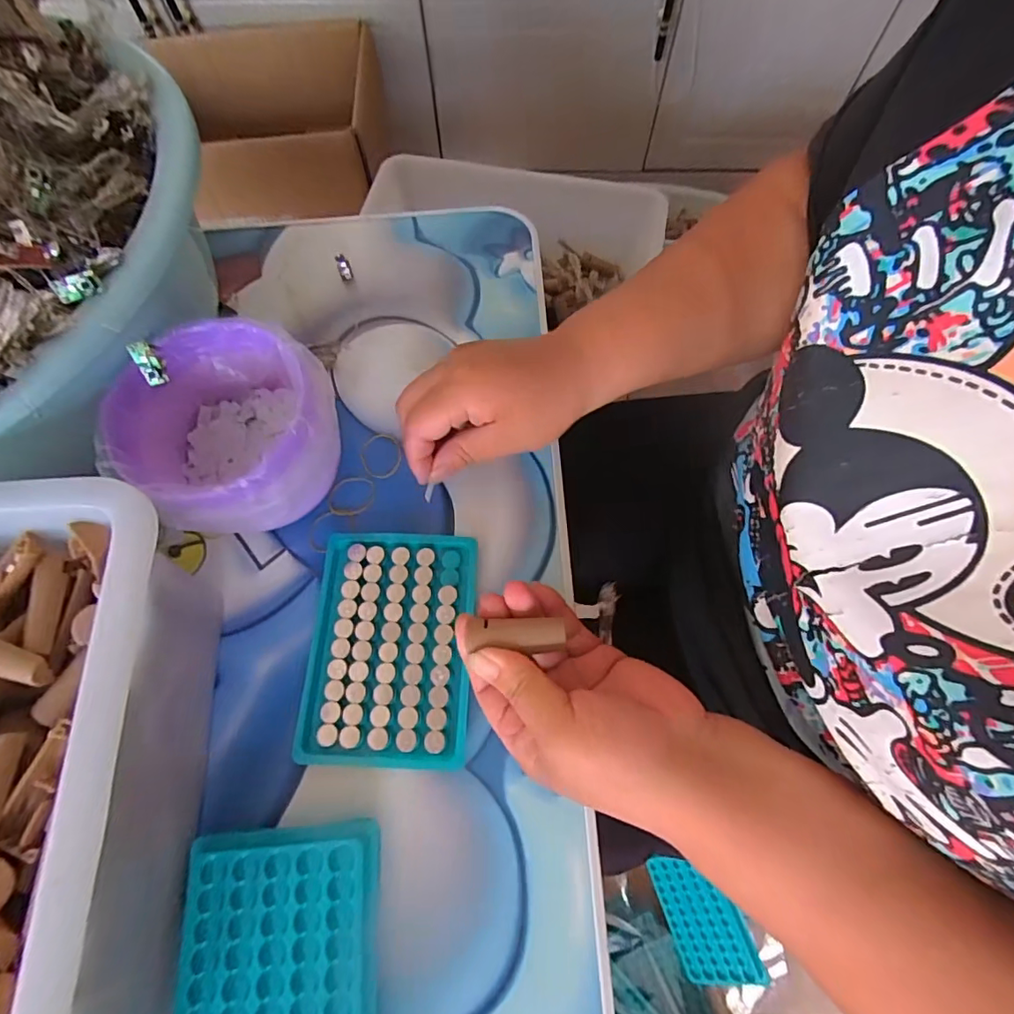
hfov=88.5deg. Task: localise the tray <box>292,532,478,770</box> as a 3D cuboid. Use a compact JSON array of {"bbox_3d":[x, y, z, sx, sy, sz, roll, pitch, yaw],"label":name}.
[{"bbox_3d":[-0.069,0.080,0.308,0.094,0.009,0.131,2,69,1],"label":"tray"}]

